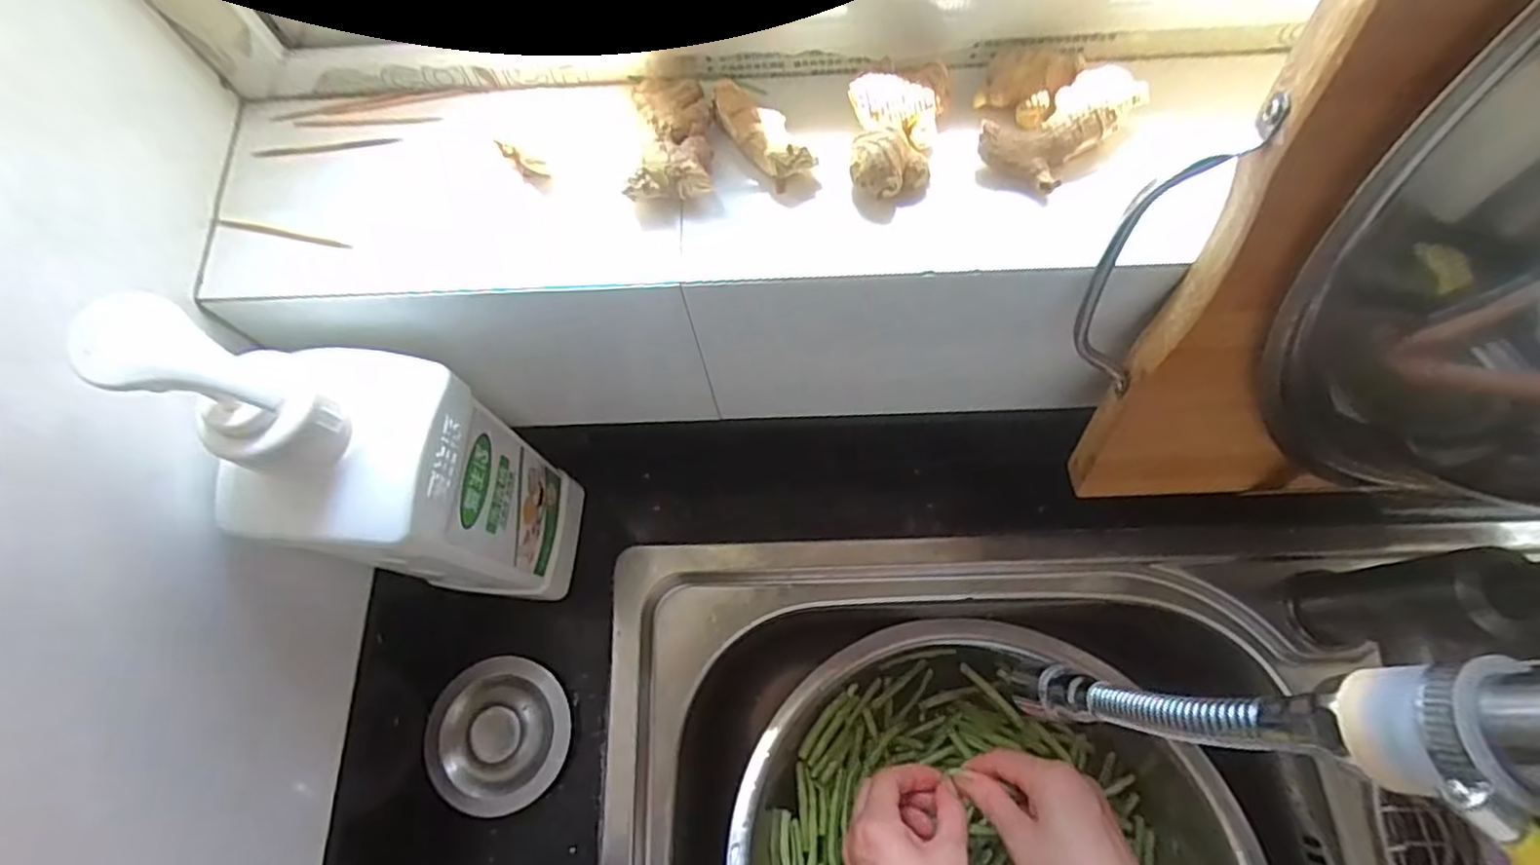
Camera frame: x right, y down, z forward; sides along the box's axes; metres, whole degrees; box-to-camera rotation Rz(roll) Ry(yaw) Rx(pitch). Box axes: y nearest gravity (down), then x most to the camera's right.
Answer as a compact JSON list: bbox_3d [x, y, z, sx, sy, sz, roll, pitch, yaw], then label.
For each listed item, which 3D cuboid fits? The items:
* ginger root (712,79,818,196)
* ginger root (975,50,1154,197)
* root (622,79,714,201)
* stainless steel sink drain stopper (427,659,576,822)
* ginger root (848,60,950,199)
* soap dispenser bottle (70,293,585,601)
[{"bbox_3d":[-0.003,-0.114,0.263,0.019,0.015,0.049,-34,72,-9],"label":"ginger root"},{"bbox_3d":[0.102,-0.123,0.260,0.058,0.019,0.052,-40,73,-11],"label":"ginger root"},{"bbox_3d":[-0.037,-0.109,0.262,0.029,0.019,0.049,-1,70,2],"label":"root"},{"bbox_3d":[-0.160,0.177,0.404,0.079,0.016,0.081,-1,70,2],"label":"stainless steel sink drain stopper"},{"bbox_3d":[0.049,-0.113,0.258,0.036,0.023,0.050,0,70,3],"label":"ginger root"},{"bbox_3d":[-0.150,0.026,0.310,0.050,0.287,0.077,12,71,7],"label":"soap dispenser bottle"}]

